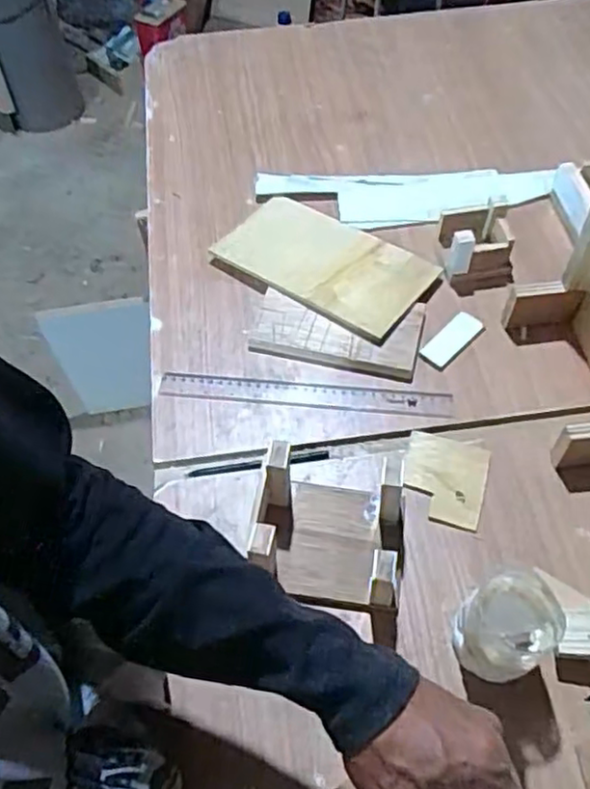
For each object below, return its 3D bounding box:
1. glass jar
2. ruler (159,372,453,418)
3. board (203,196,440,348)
[{"bbox_3d":[0.159,0.175,0.500,0.066,0.103,0.065,-1,57,2],"label":"glass jar"},{"bbox_3d":[0.009,0.001,0.686,0.298,0.004,0.032,6,67,4],"label":"ruler"},{"bbox_3d":[0.032,-0.157,0.773,0.244,0.011,0.139,30,57,23],"label":"board"}]

